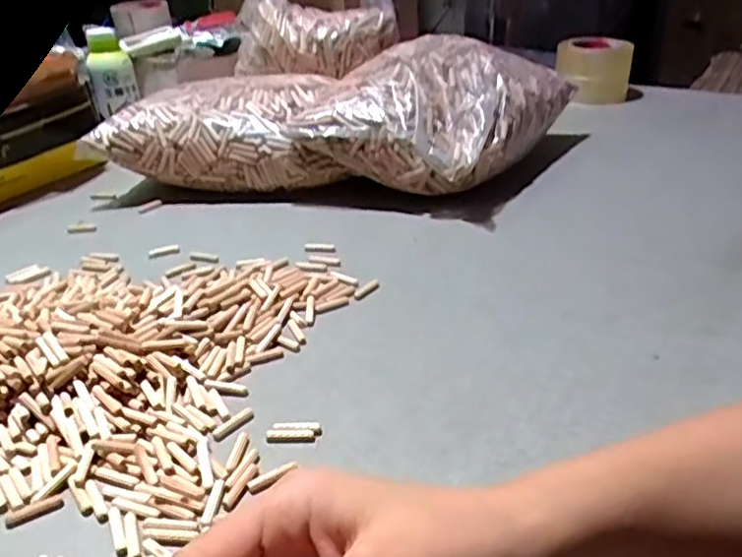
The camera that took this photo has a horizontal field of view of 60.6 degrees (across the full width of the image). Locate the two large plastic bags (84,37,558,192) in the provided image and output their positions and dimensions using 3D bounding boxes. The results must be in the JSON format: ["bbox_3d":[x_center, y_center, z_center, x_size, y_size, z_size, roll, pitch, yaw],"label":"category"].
[{"bbox_3d":[-0.030,-0.200,0.781,0.507,0.131,0.260,2,30,8],"label":"two large plastic bags"}]

